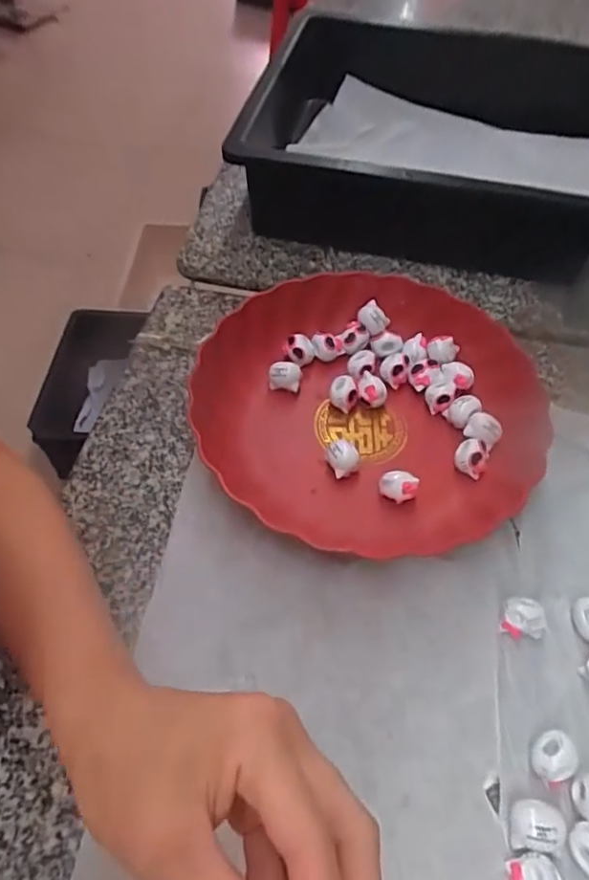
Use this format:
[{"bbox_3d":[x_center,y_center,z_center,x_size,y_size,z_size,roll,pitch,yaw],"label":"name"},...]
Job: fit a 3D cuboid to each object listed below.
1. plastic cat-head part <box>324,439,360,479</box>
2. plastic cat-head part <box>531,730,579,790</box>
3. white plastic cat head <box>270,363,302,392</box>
[{"bbox_3d":[0.035,0.015,0.398,0.023,0.026,0.018,-16,58,-11],"label":"plastic cat-head part"},{"bbox_3d":[0.137,0.169,0.297,0.023,0.017,0.021,-37,64,-23],"label":"plastic cat-head part"},{"bbox_3d":[-0.007,-0.049,0.440,0.025,0.021,0.015,14,57,8],"label":"white plastic cat head"}]

